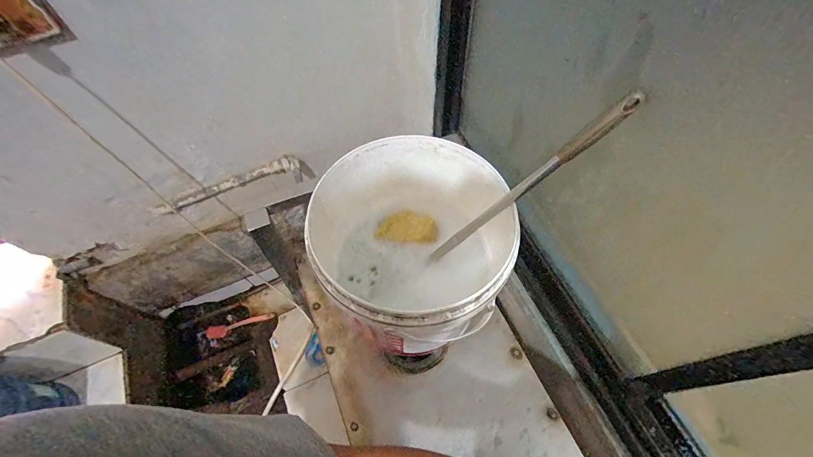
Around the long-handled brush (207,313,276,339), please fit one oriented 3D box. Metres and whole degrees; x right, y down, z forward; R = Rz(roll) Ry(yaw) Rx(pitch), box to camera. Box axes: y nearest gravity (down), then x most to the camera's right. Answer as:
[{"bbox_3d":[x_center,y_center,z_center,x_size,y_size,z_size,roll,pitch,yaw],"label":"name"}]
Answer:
[{"bbox_3d":[-0.697,0.403,1.535,0.297,0.059,0.054,-11,61,-4],"label":"long-handled brush"}]

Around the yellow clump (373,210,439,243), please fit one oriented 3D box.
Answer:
[{"bbox_3d":[0.000,-0.002,0.703,0.118,0.025,0.054,2,61,4],"label":"yellow clump"}]

